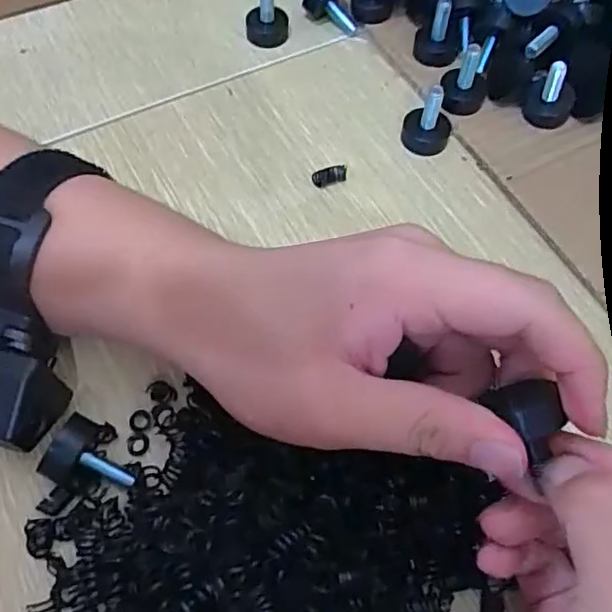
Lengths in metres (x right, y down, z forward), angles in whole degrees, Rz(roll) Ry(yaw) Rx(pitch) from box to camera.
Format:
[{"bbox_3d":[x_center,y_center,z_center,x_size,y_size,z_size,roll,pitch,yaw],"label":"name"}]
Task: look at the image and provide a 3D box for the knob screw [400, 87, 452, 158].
[{"bbox_3d":[0.062,-0.096,0.313,0.024,0.030,0.020,22,62,10],"label":"knob screw"}]

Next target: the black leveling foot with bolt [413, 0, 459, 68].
[{"bbox_3d":[0.073,-0.149,0.341,0.023,0.036,0.022,10,61,4],"label":"black leveling foot with bolt"}]

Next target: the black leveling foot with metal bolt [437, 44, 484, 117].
[{"bbox_3d":[0.083,-0.118,0.321,0.024,0.034,0.020,18,62,9],"label":"black leveling foot with metal bolt"}]

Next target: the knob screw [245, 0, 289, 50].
[{"bbox_3d":[-0.022,-0.168,0.350,0.025,0.035,0.021,-3,61,-3],"label":"knob screw"}]

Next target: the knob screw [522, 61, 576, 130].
[{"bbox_3d":[0.128,-0.111,0.319,0.024,0.035,0.022,28,64,13],"label":"knob screw"}]

